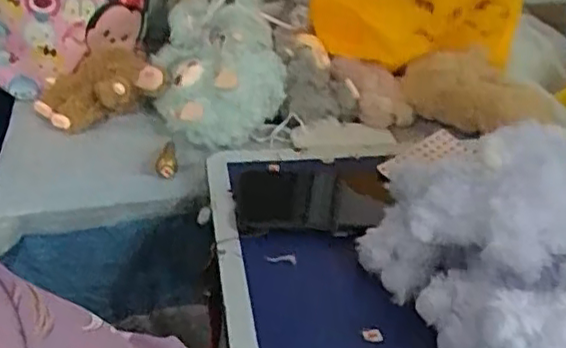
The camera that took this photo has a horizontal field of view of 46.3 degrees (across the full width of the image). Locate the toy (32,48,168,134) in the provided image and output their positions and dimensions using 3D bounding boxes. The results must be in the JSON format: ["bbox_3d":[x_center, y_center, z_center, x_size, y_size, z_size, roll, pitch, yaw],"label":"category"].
[{"bbox_3d":[-0.196,-0.092,0.709,0.131,0.058,0.090,-14,38,-22],"label":"toy"}]

